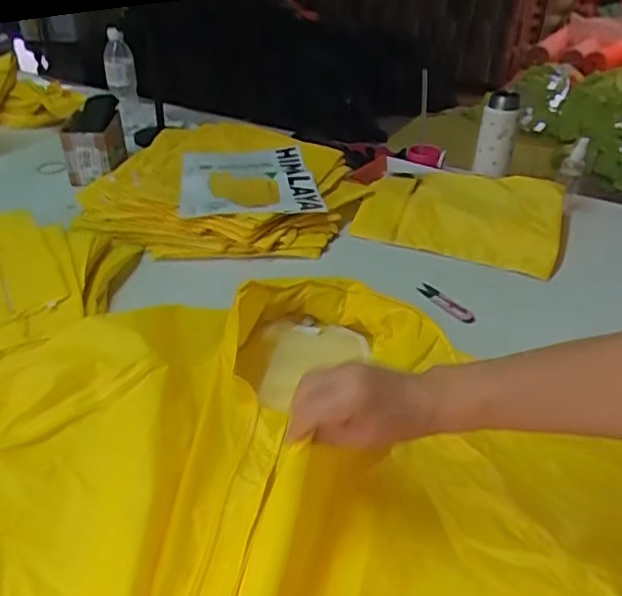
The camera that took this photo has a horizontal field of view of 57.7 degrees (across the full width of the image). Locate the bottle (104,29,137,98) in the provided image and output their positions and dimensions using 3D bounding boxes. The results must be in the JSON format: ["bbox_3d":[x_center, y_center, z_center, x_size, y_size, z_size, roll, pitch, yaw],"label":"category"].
[{"bbox_3d":[-0.426,-0.525,1.265,0.072,0.135,0.056,-10,37,-16],"label":"bottle"}]

